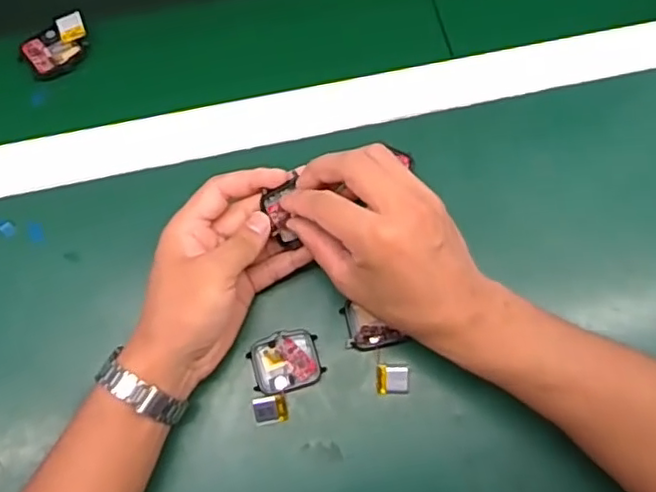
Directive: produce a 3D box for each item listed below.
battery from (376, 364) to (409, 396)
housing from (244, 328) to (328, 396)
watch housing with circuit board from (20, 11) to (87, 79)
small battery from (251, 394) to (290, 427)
[{"bbox_3d":[0.045,0.091,0.425,0.021,0.010,0.019,0,74,-1],"label":"battery"},{"bbox_3d":[-0.029,0.079,0.426,0.047,0.008,0.038,-14,74,-5],"label":"housing"},{"bbox_3d":[-0.211,-0.157,0.489,0.056,0.013,0.039,-33,77,-10],"label":"watch housing with circuit board"},{"bbox_3d":[-0.038,0.109,0.416,0.022,0.005,0.018,-10,74,-4],"label":"small battery"}]

